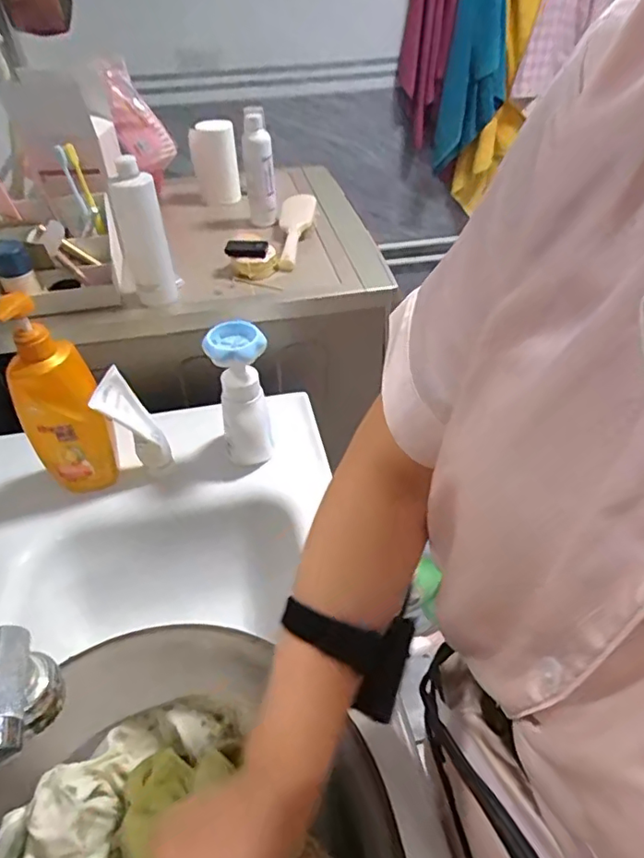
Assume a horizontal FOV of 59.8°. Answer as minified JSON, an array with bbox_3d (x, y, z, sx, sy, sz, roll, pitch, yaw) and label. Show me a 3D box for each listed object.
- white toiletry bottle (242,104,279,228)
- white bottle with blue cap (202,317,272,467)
[{"bbox_3d":[-0.109,-0.451,0.986,0.053,0.188,0.042,-4,42,-3],"label":"white toiletry bottle"},{"bbox_3d":[-0.102,-0.042,0.713,0.070,0.180,0.058,-8,43,-8],"label":"white bottle with blue cap"}]

